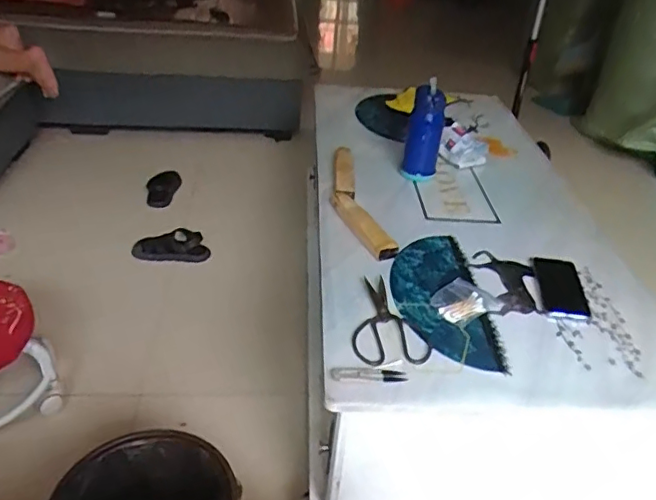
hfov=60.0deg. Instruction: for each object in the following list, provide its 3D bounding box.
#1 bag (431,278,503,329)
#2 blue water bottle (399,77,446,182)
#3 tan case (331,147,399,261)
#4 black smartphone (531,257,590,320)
[{"bbox_3d":[0.225,0.085,0.944,0.115,0.010,0.083,-20,42,-31],"label":"bag"},{"bbox_3d":[0.214,-0.257,1.260,0.077,0.208,0.063,13,36,13],"label":"blue water bottle"},{"bbox_3d":[0.050,-0.122,1.182,0.084,0.026,0.436,-3,35,-10],"label":"tan case"},{"bbox_3d":[0.410,0.066,1.002,0.076,0.010,0.163,7,35,5],"label":"black smartphone"}]

